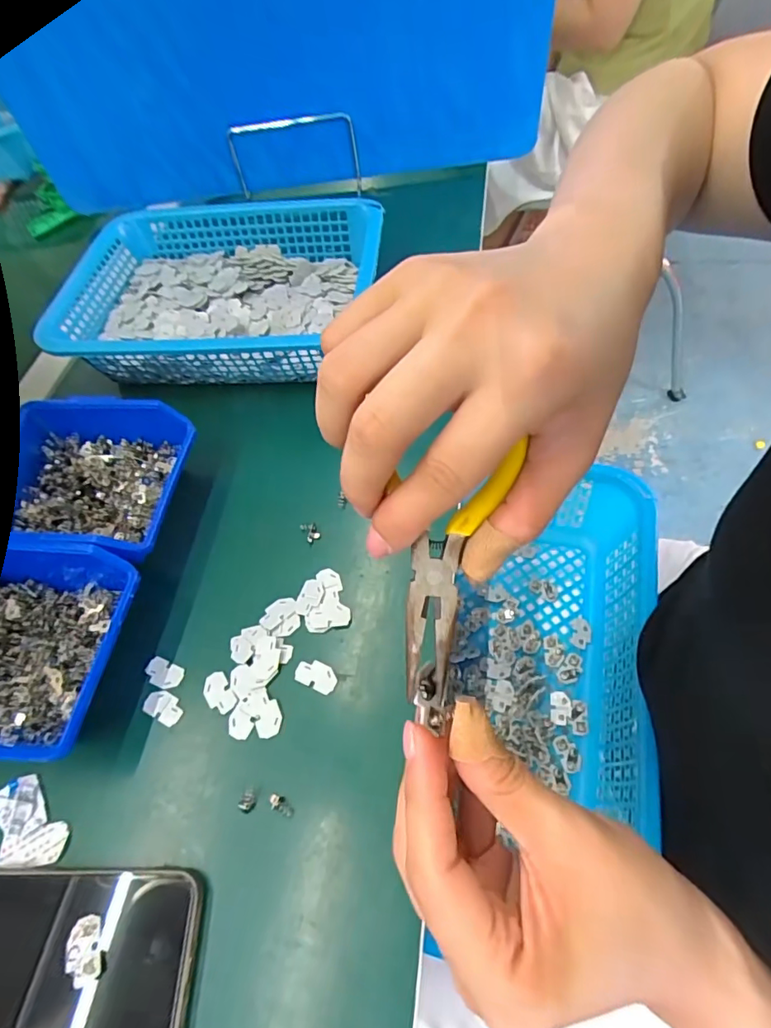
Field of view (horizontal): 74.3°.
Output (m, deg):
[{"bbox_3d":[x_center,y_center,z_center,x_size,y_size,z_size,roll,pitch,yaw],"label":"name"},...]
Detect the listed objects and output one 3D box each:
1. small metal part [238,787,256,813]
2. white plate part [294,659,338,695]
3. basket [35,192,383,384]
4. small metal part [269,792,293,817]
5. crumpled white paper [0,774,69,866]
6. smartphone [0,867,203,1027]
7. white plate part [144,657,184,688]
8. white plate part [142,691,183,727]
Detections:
[{"bbox_3d":[-0.077,0.160,0.283,0.009,0.004,0.012,23,63,20],"label":"small metal part"},{"bbox_3d":[-0.043,0.099,0.315,0.027,0.004,0.016,20,63,19],"label":"white plate part"},{"bbox_3d":[-0.156,-0.213,0.485,0.289,0.060,0.225,4,59,9],"label":"basket"},{"bbox_3d":[-0.057,0.160,0.280,0.015,0.004,0.008,16,61,16],"label":"small metal part"},{"bbox_3d":[-0.201,0.173,0.288,0.034,0.007,0.048,-21,58,-6],"label":"crumpled white paper"},{"bbox_3d":[-0.175,0.222,0.246,0.159,0.010,0.080,-4,58,5],"label":"smartphone"},{"bbox_3d":[-0.144,0.103,0.329,0.027,0.004,0.016,18,62,17],"label":"white plate part"},{"bbox_3d":[-0.138,0.120,0.317,0.026,0.004,0.016,20,62,18],"label":"white plate part"}]

